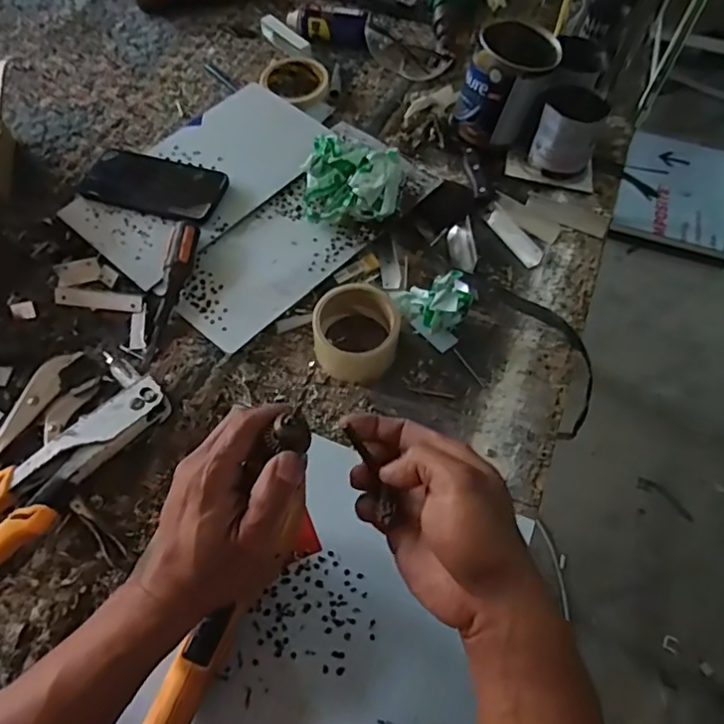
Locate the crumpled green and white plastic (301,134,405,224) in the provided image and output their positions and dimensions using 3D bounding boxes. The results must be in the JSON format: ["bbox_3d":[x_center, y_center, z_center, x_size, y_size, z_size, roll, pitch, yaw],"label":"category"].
[{"bbox_3d":[-0.012,-0.211,0.661,0.114,0.069,0.107,2,60,-3],"label":"crumpled green and white plastic"}]

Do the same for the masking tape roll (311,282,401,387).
[{"bbox_3d":[-0.005,-0.030,0.573,0.084,0.044,0.086,2,60,-3],"label":"masking tape roll"}]

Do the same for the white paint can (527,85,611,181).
[{"bbox_3d":[0.252,-0.279,0.700,0.074,0.085,0.077,2,60,-3],"label":"white paint can"}]

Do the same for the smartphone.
[{"bbox_3d":[-0.252,-0.211,0.675,0.182,0.014,0.088,16,65,16],"label":"smartphone"}]

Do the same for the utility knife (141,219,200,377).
[{"bbox_3d":[-0.200,-0.075,0.589,0.023,0.029,0.175,6,59,4],"label":"utility knife"}]

